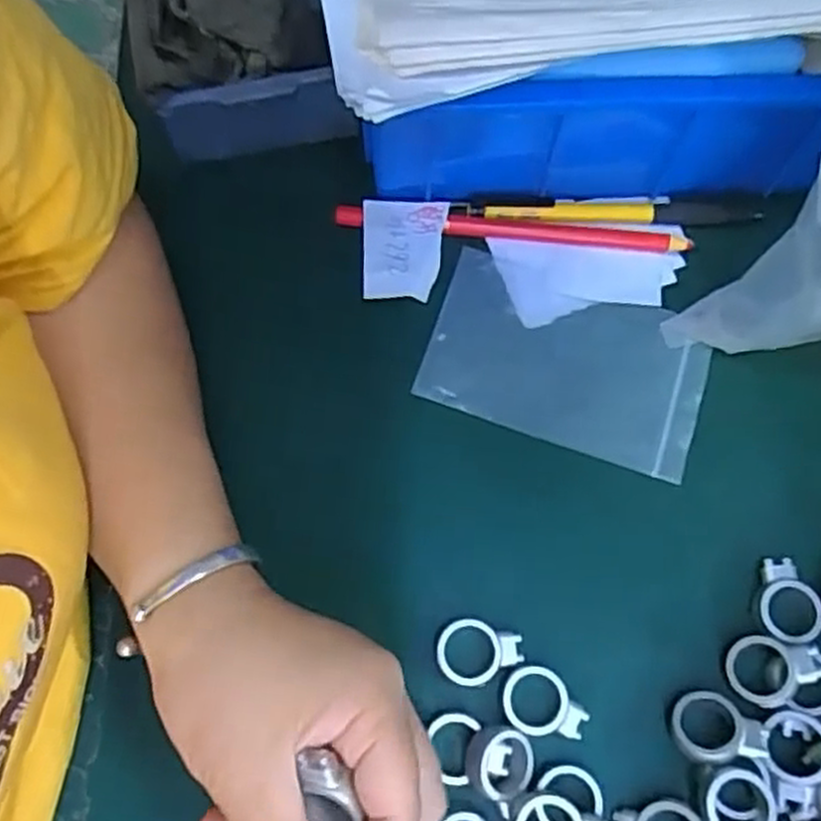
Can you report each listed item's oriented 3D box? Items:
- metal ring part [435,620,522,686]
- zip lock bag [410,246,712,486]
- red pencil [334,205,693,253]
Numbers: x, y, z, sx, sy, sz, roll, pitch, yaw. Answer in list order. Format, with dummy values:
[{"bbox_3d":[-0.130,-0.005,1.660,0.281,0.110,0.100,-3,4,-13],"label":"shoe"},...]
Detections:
[{"bbox_3d":[0.027,0.096,0.306,0.034,0.004,0.025,4,71,1],"label":"metal ring part"},{"bbox_3d":[0.071,-0.021,0.351,0.122,0.005,0.075,18,75,5],"label":"zip lock bag"},{"bbox_3d":[0.047,-0.087,0.370,0.166,0.010,0.009,6,71,1],"label":"red pencil"}]

